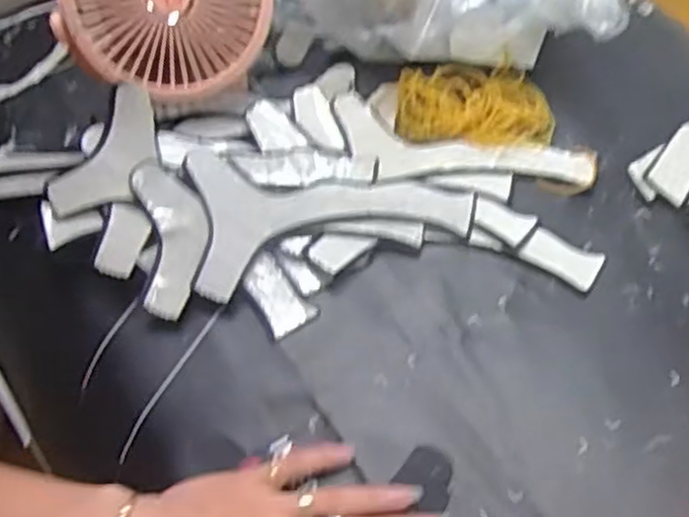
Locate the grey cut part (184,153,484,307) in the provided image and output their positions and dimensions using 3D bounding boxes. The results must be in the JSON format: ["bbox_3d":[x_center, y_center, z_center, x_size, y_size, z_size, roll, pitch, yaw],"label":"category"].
[{"bbox_3d":[-0.010,-0.013,0.475,0.186,0.010,0.091,7,76,-5],"label":"grey cut part"}]

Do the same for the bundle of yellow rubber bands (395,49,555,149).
[{"bbox_3d":[0.096,-0.112,0.536,0.112,0.022,0.066,0,59,4],"label":"bundle of yellow rubber bands"}]

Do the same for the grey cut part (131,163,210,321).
[{"bbox_3d":[-0.108,-0.012,0.461,0.042,0.012,0.096,-5,85,-2],"label":"grey cut part"}]

